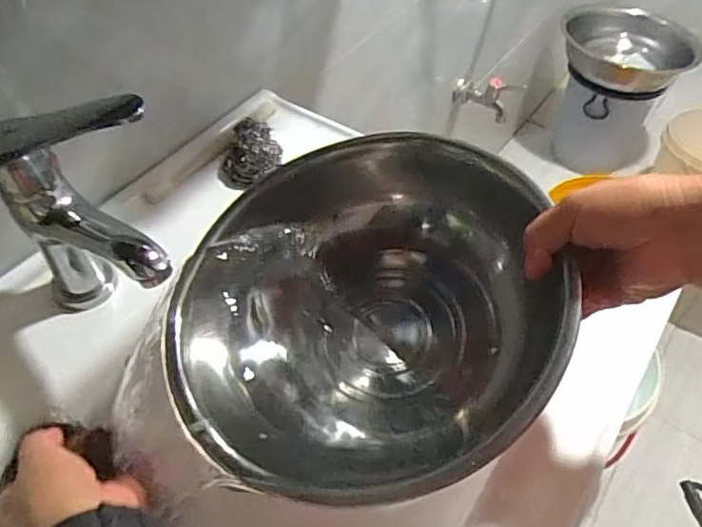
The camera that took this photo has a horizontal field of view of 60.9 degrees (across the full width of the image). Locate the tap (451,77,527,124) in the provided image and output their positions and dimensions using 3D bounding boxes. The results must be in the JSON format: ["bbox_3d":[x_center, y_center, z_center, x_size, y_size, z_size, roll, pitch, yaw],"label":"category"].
[{"bbox_3d":[0.268,-0.339,1.181,0.085,0.091,0.114,-36,58,-27],"label":"tap"}]

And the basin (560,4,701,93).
[{"bbox_3d":[0.673,-0.529,1.458,0.313,0.079,0.295,0,49,0],"label":"basin"}]

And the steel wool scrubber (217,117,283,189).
[{"bbox_3d":[-0.101,-0.110,0.590,0.061,0.036,0.068,-2,49,-2],"label":"steel wool scrubber"}]

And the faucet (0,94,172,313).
[{"bbox_3d":[-0.173,-0.027,0.430,0.133,0.176,0.071,20,52,17],"label":"faucet"}]

